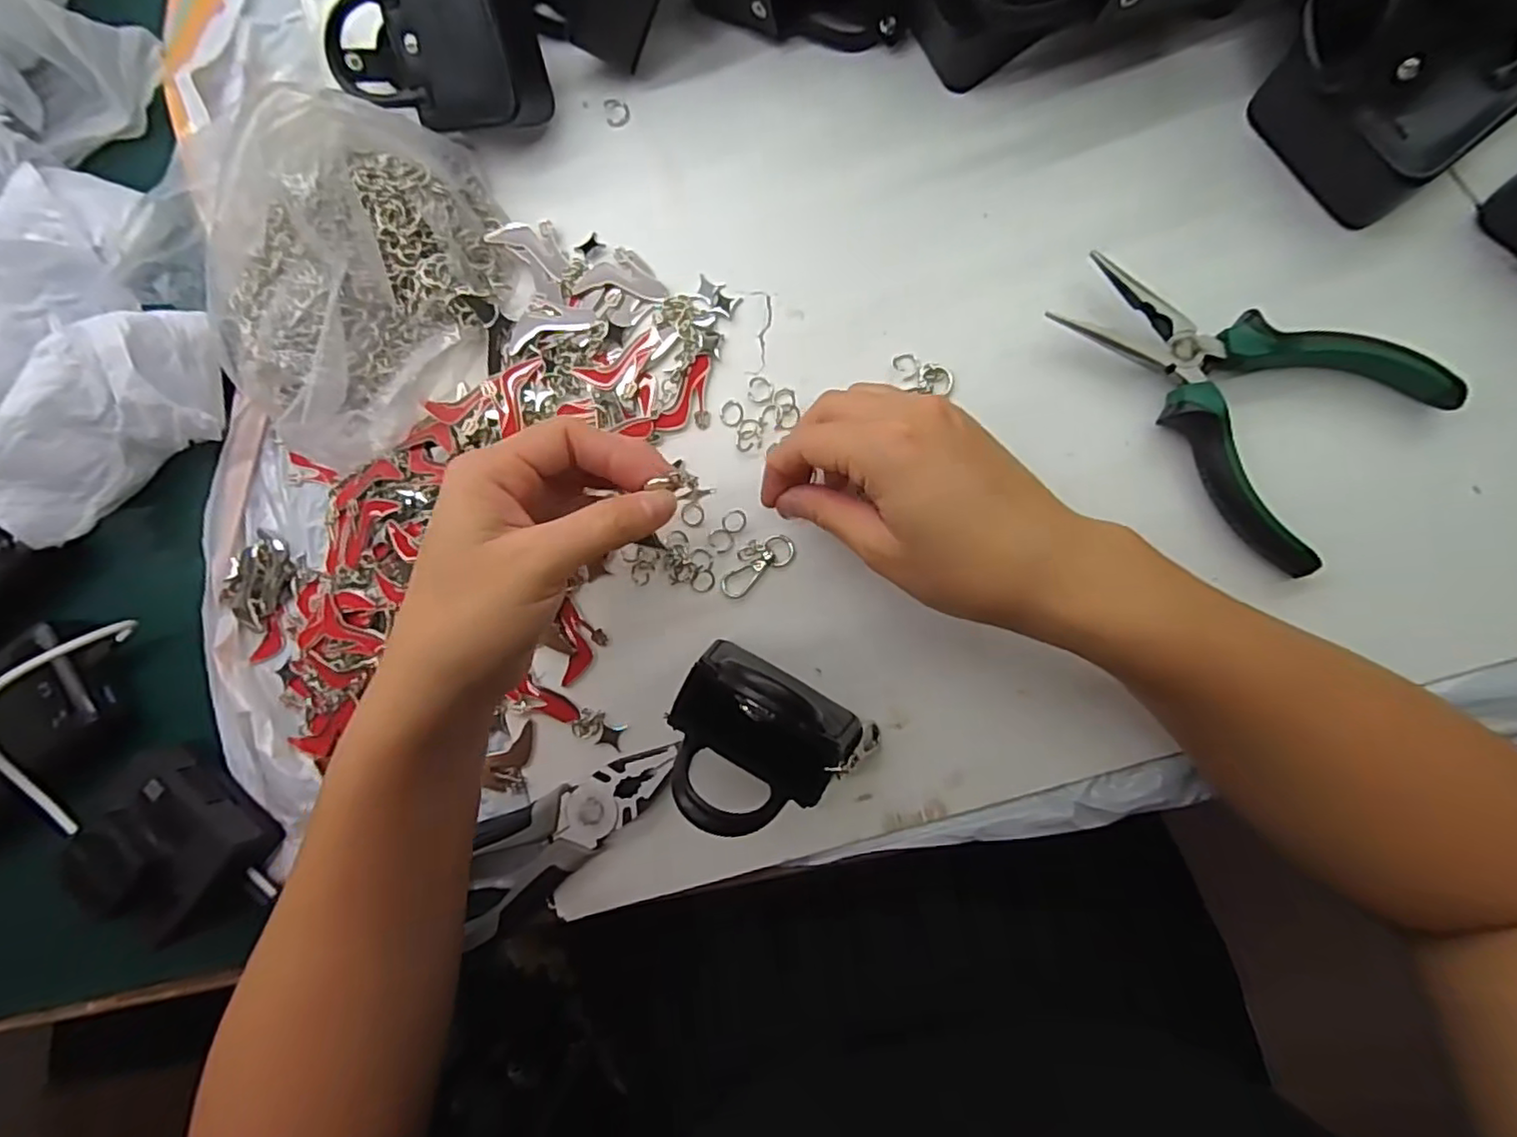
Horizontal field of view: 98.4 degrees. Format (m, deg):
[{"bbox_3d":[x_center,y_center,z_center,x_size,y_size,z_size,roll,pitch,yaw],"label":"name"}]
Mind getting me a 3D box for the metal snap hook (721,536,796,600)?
[{"bbox_3d":[0.000,-0.001,0.319,0.041,0.004,0.015,-36,83,6],"label":"metal snap hook"}]

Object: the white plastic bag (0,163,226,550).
[{"bbox_3d":[-0.376,-0.107,0.351,0.177,0.058,0.163,-37,83,6],"label":"white plastic bag"}]

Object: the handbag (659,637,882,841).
[{"bbox_3d":[0.004,0.069,0.268,0.077,0.099,0.054,44,95,8],"label":"handbag"}]

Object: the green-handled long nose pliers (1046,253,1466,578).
[{"bbox_3d":[0.210,-0.083,0.282,0.093,0.023,0.150,-42,83,6],"label":"green-handled long nose pliers"}]

